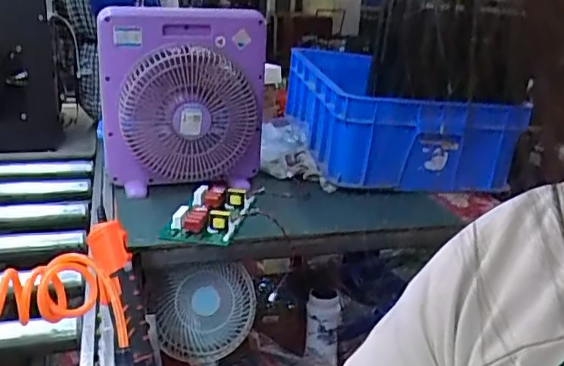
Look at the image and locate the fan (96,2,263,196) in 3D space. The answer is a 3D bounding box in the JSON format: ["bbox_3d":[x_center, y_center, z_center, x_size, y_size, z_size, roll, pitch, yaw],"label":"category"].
[{"bbox_3d":[-0.170,-0.151,1.130,0.319,0.338,0.109,-8,21,-33],"label":"fan"}]

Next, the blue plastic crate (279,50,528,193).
[{"bbox_3d":[0.257,-0.167,1.431,0.405,0.215,0.535,-2,19,-13],"label":"blue plastic crate"}]

